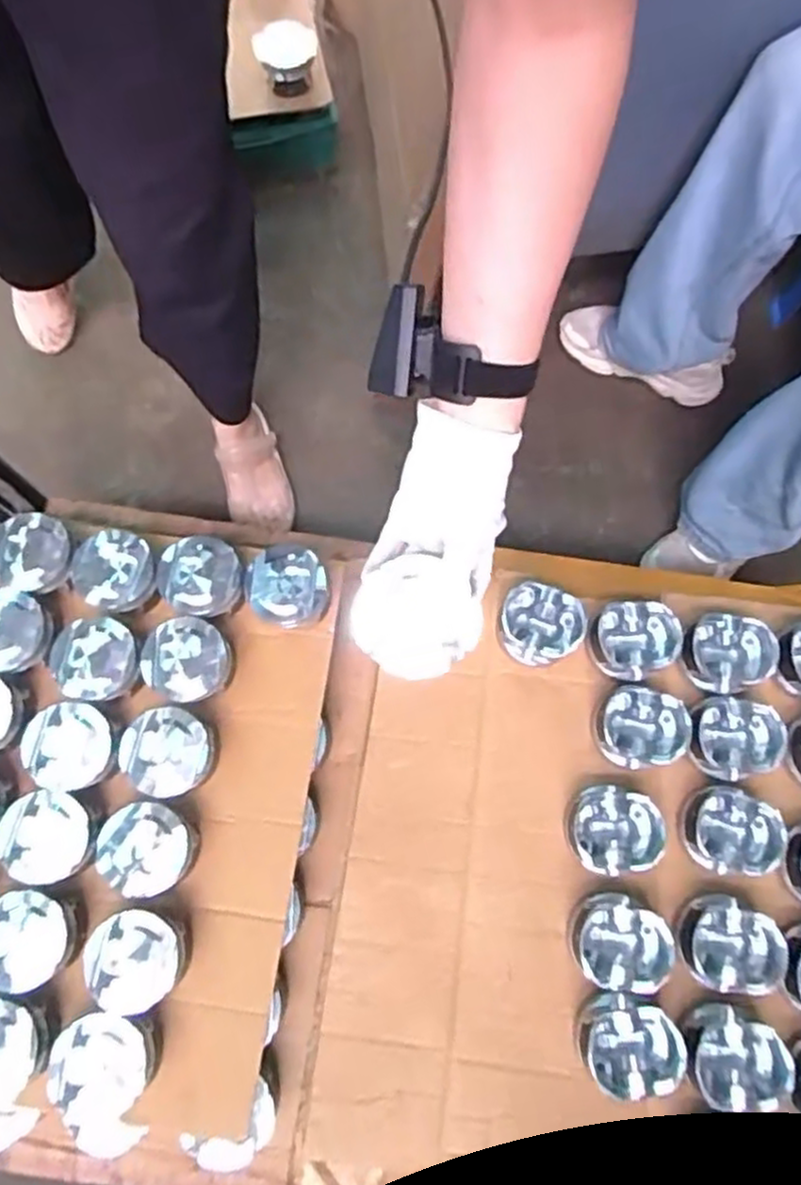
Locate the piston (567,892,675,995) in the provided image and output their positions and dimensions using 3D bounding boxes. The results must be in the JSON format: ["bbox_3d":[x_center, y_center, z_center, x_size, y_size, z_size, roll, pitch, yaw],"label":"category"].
[{"bbox_3d":[0.202,0.329,0.705,0.082,0.055,0.077,0,74,-1],"label":"piston"}]

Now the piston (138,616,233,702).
[{"bbox_3d":[-0.219,0.070,0.777,0.085,0.050,0.078,0,74,-1],"label":"piston"}]

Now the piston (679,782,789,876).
[{"bbox_3d":[0.321,0.234,0.736,0.083,0.051,0.076,0,74,-1],"label":"piston"}]

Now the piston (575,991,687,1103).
[{"bbox_3d":[0.204,0.407,0.681,0.081,0.061,0.077,0,74,-1],"label":"piston"}]

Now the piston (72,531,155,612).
[{"bbox_3d":[-0.303,-0.019,0.814,0.081,0.063,0.082,0,74,-1],"label":"piston"}]

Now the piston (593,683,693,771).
[{"bbox_3d":[0.241,0.136,0.756,0.084,0.044,0.079,8,74,1],"label":"piston"}]

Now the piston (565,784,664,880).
[{"bbox_3d":[0.207,0.230,0.735,0.083,0.046,0.081,0,74,-1],"label":"piston"}]

